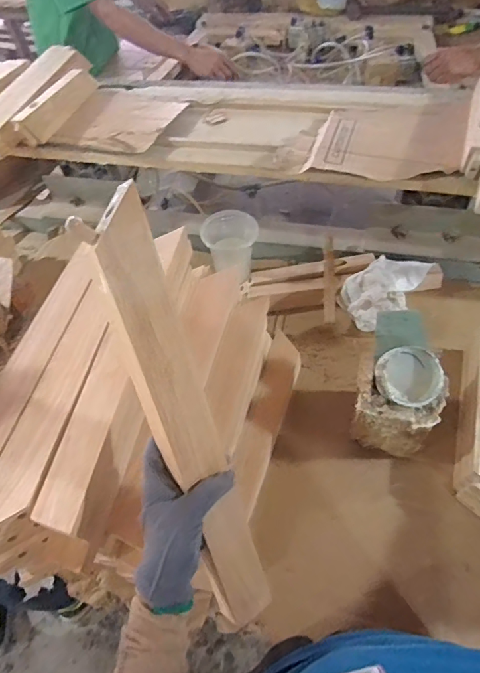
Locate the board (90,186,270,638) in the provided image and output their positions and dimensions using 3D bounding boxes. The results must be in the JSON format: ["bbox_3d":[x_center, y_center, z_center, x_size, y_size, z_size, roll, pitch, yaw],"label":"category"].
[{"bbox_3d":[-0.050,0.088,0.412,0.060,0.429,0.010,-27,17,-34],"label":"board"}]

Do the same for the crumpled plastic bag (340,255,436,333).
[{"bbox_3d":[0.301,-0.089,0.858,0.184,0.080,0.123,-23,55,-11],"label":"crumpled plastic bag"}]

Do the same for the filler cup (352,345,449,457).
[{"bbox_3d":[0.235,0.100,0.662,0.115,0.180,0.100,24,60,21],"label":"filler cup"}]

